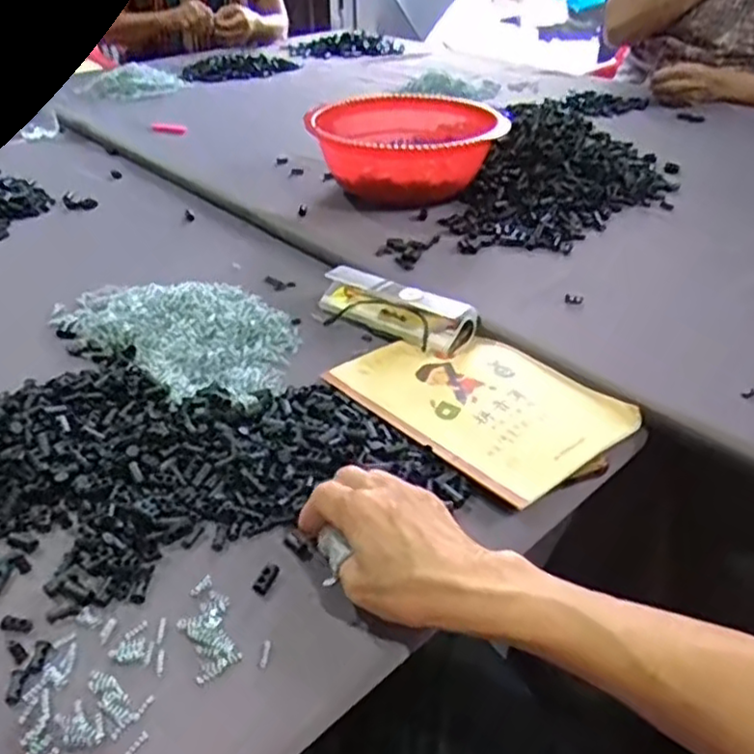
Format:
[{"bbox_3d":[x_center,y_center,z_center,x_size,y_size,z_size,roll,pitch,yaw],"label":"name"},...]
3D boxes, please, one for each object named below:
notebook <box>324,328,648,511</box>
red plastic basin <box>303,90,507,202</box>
[{"bbox_3d":[0.079,0.015,0.545,0.144,0.007,0.202,-28,43,-31],"label":"notebook"},{"bbox_3d":[0.041,-0.279,0.868,0.229,0.093,0.195,-7,36,-9],"label":"red plastic basin"}]

